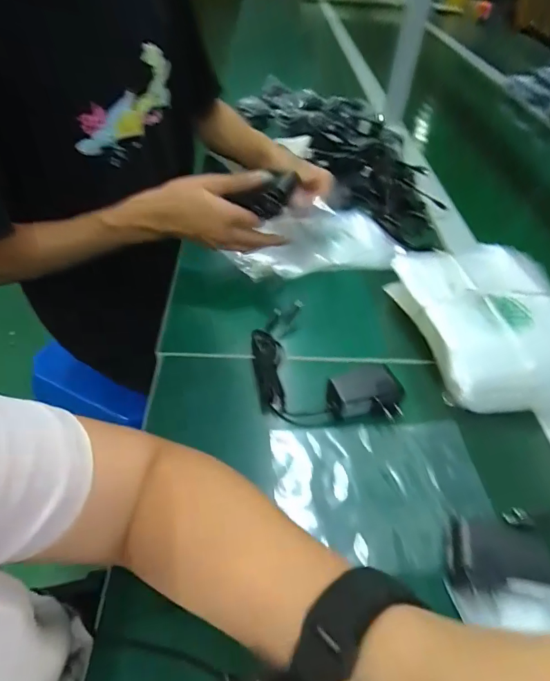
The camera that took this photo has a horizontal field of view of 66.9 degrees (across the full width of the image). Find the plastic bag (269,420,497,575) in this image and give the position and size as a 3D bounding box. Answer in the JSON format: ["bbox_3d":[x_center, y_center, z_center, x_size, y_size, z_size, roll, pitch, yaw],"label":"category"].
[{"bbox_3d":[0.096,0.132,0.369,0.183,0.019,0.130,-2,46,-7],"label":"plastic bag"}]

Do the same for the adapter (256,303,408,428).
[{"bbox_3d":[0.047,0.017,0.455,0.141,0.033,0.165,-5,47,-9],"label":"adapter"}]

